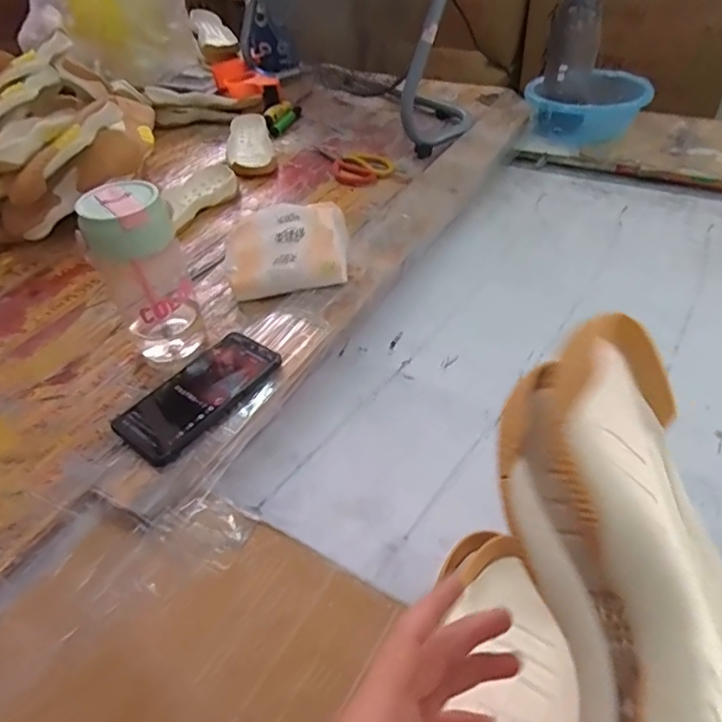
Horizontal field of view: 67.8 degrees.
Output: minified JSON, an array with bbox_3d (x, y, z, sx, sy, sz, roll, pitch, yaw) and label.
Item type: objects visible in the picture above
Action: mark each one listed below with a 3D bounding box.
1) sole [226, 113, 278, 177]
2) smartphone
[{"bbox_3d":[-0.207,-0.411,1.004,0.086,0.028,0.215,-8,43,-6],"label":"sole"},{"bbox_3d":[-0.167,0.032,0.553,0.086,0.014,0.165,32,56,25],"label":"smartphone"}]

